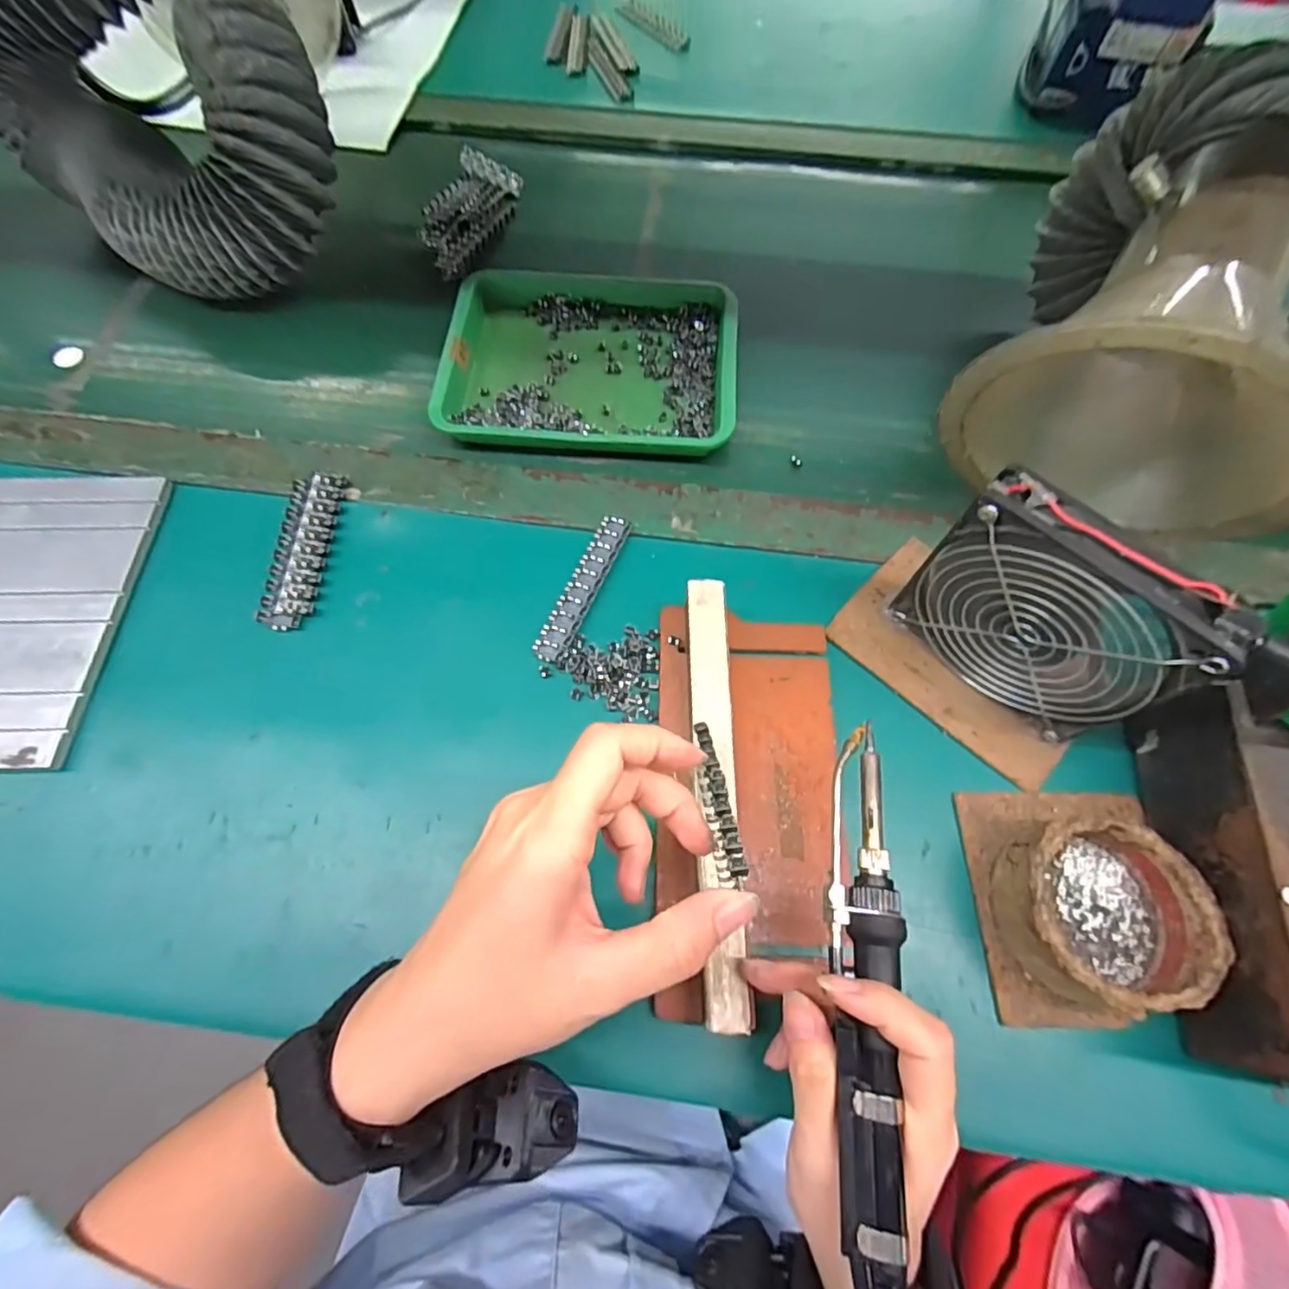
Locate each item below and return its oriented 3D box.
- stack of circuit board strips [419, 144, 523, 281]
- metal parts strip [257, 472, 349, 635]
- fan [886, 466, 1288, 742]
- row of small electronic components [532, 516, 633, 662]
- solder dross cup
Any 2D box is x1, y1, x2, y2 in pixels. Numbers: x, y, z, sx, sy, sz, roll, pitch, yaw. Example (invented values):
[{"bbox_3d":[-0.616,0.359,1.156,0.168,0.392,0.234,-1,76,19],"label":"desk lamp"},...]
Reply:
[{"bbox_3d":[-0.153,-0.375,0.524,0.052,0.028,0.129,17,67,7],"label":"stack of circuit board strips"},{"bbox_3d":[-0.220,-0.063,0.389,0.030,0.012,0.115,2,66,1],"label":"metal parts strip"},{"bbox_3d":[0.199,-0.012,0.305,0.028,0.127,0.119,-42,73,-17],"label":"fan"},{"bbox_3d":[-0.038,-0.038,0.382,0.020,0.004,0.110,21,68,9],"label":"row of small electronic components"},{"bbox_3d":[0.217,0.128,0.289,0.083,0.043,0.077,0,66,0],"label":"solder dross cup"}]

